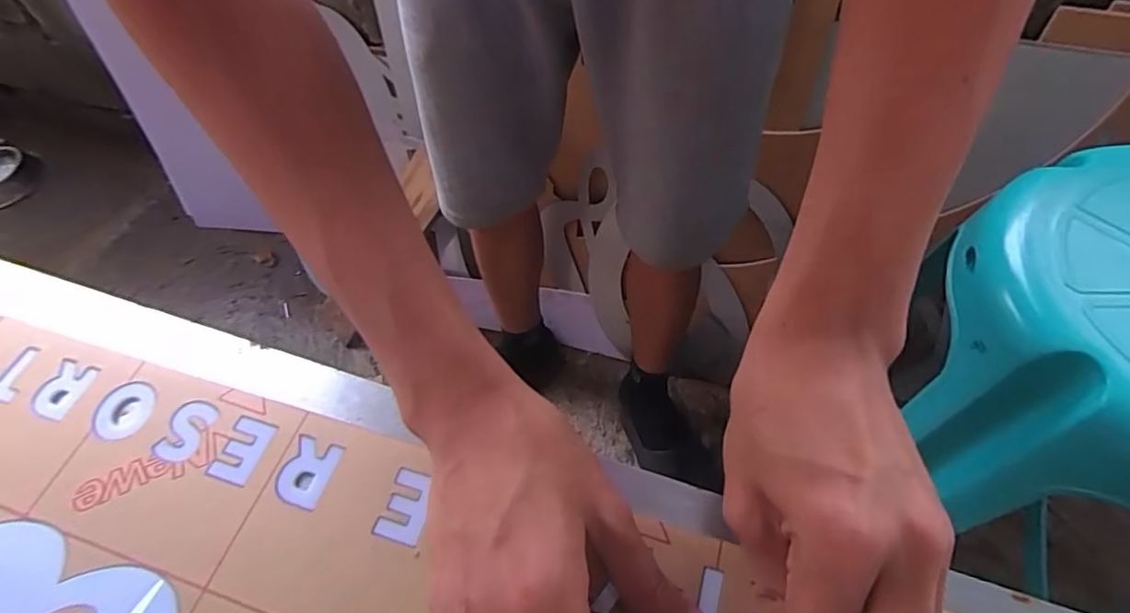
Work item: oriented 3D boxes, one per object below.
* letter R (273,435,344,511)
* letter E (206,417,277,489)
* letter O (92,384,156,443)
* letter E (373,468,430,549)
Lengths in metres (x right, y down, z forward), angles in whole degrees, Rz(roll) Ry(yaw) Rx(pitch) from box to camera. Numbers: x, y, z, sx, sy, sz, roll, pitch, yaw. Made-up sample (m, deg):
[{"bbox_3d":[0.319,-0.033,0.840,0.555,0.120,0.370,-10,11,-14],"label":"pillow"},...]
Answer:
[{"bbox_3d":[-0.118,0.075,0.264,0.023,0.004,0.029,13,61,12],"label":"letter R"},{"bbox_3d":[-0.150,0.066,0.269,0.021,0.004,0.029,12,61,11],"label":"letter E"},{"bbox_3d":[-0.214,0.052,0.284,0.027,0.005,0.029,-2,59,3],"label":"letter O"},{"bbox_3d":[-0.069,0.086,0.253,0.020,0.004,0.030,11,60,11],"label":"letter E"}]

